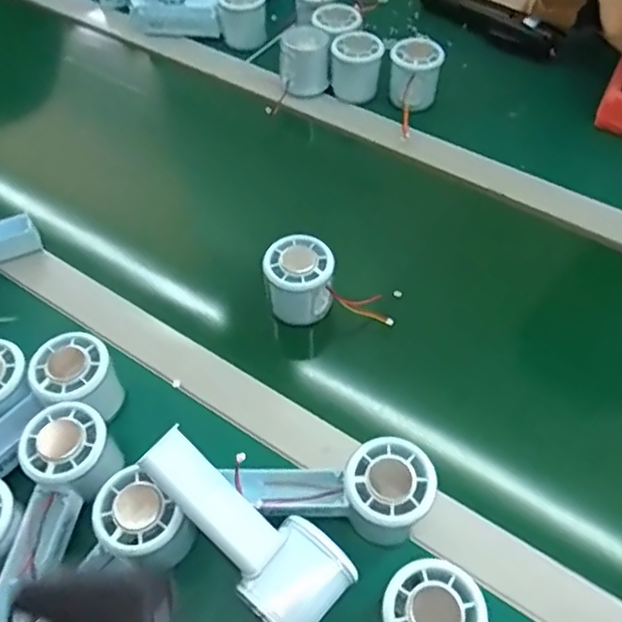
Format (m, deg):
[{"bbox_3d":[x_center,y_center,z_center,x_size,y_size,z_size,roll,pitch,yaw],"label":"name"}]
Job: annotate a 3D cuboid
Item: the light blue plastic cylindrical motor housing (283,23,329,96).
[{"bbox_3d":[-0.005,-0.284,0.706,0.051,0.057,0.051,0,55,0],"label":"light blue plastic cylindrical motor housing"}]

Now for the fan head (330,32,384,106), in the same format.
[{"bbox_3d":[0.052,-0.275,0.700,0.052,0.067,0.045,5,56,4],"label":"fan head"}]

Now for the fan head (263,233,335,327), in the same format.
[{"bbox_3d":[-0.010,-0.027,0.531,0.054,0.060,0.051,-12,56,-6],"label":"fan head"}]

